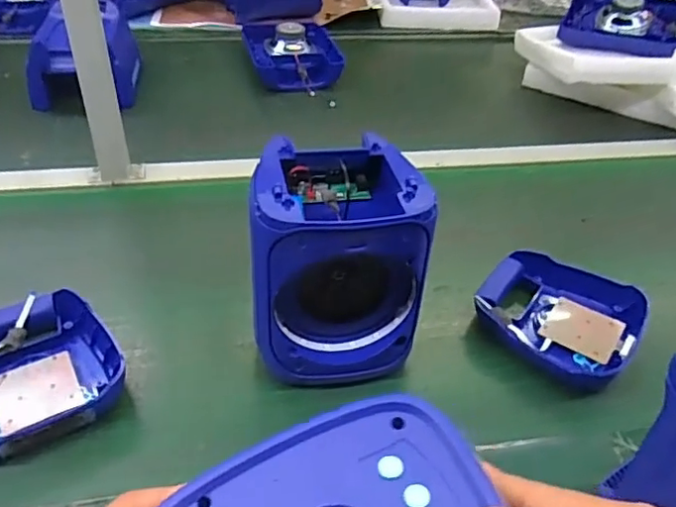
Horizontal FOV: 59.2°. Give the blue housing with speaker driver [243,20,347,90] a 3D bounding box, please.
[{"bbox_3d":[-0.093,-0.428,1.237,0.194,0.114,0.176,-8,39,-12],"label":"blue housing with speaker driver"}]

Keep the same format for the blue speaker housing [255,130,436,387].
[{"bbox_3d":[-0.003,0.008,0.633,0.167,0.209,0.155,-3,38,-6],"label":"blue speaker housing"}]

